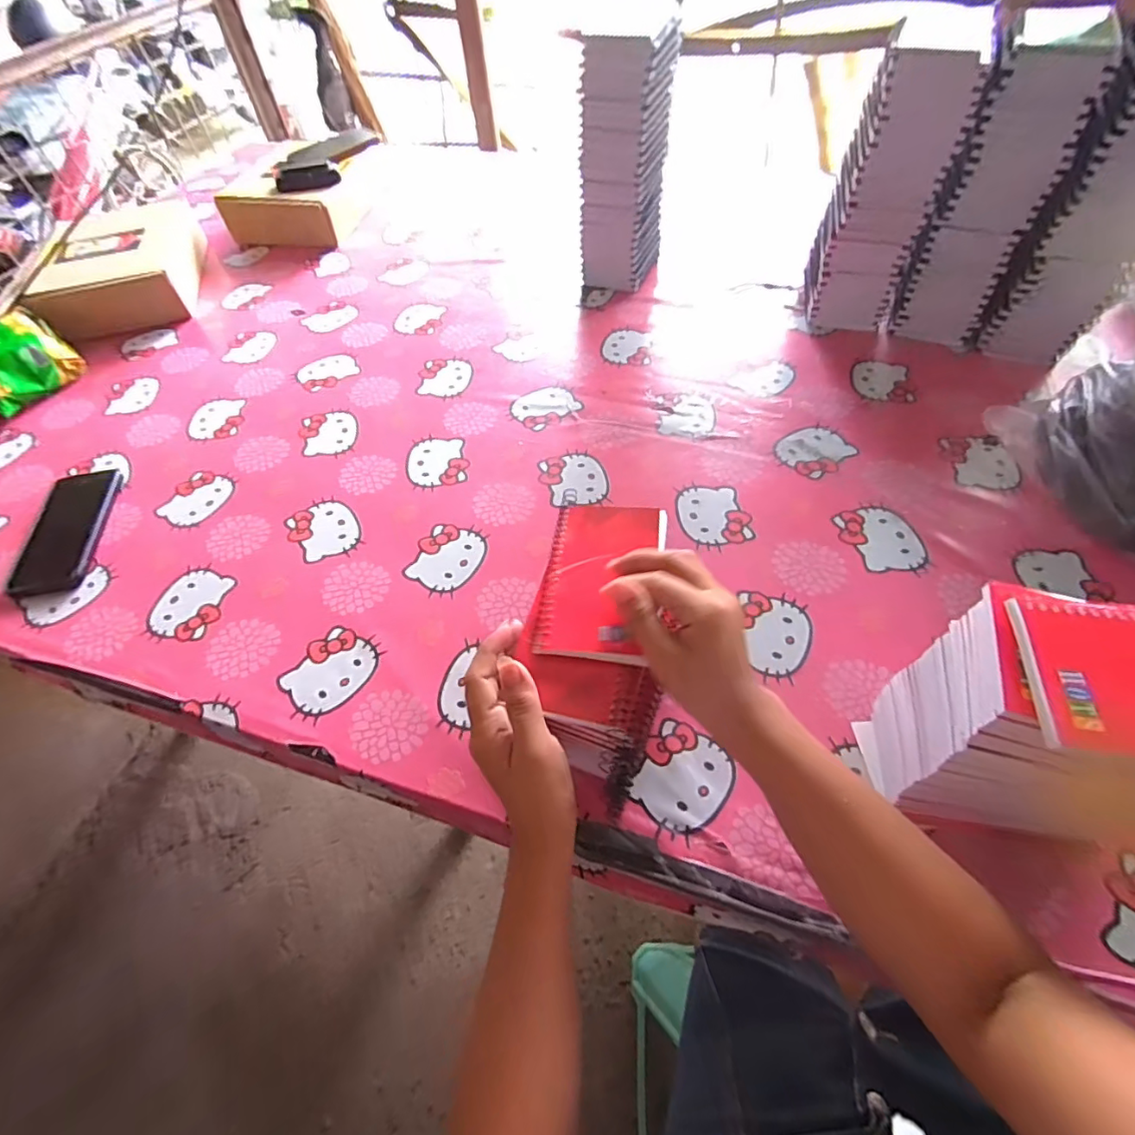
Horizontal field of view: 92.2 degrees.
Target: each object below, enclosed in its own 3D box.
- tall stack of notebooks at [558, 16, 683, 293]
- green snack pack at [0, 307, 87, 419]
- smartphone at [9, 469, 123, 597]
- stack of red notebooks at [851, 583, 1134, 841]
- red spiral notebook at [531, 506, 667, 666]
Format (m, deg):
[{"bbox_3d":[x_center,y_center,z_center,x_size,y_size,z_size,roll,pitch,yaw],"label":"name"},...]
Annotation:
[{"bbox_3d":[0.076,-0.528,0.737,0.103,0.280,0.104,15,57,13],"label":"tall stack of notebooks"},{"bbox_3d":[-0.765,-0.282,0.746,0.126,0.045,0.142,37,63,-14],"label":"green snack pack"},{"bbox_3d":[-0.554,-0.044,0.603,0.082,0.004,0.170,-11,55,-4],"label":"smartphone"},{"bbox_3d":[0.297,0.099,0.344,0.137,0.184,0.092,7,56,8],"label":"stack of red notebooks"},{"bbox_3d":[0.025,0.005,0.400,0.082,0.013,0.128,6,56,7],"label":"red spiral notebook"}]

